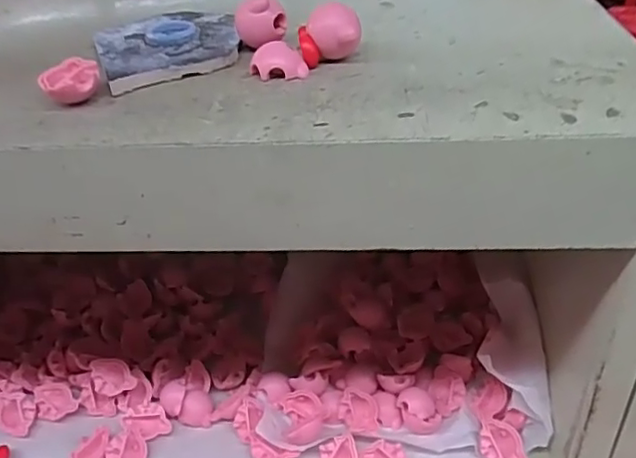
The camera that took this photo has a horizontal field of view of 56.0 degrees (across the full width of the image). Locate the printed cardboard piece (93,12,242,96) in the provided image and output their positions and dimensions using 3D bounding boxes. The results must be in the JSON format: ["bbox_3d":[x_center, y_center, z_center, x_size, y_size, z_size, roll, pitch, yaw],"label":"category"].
[{"bbox_3d":[-0.085,-0.106,0.349,0.080,0.011,0.086,-16,38,-16],"label":"printed cardboard piece"}]

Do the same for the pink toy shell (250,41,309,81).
[{"bbox_3d":[-0.021,-0.088,0.313,0.029,0.014,0.021,-4,36,-1],"label":"pink toy shell"}]

